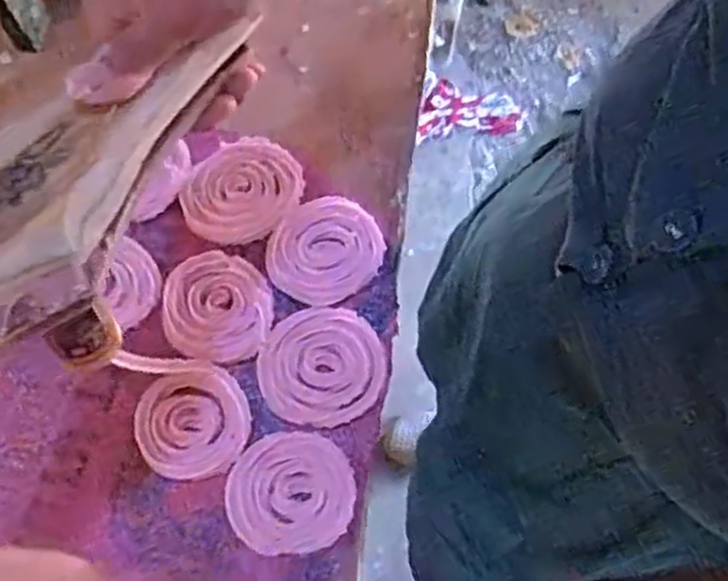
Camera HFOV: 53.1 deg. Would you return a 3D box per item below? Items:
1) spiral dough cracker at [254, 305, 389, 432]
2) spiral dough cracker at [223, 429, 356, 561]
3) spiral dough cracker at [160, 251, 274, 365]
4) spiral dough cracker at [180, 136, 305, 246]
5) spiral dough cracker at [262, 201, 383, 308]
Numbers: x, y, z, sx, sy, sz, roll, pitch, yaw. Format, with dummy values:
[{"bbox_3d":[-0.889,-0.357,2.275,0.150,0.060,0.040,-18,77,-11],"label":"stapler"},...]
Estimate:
[{"bbox_3d":[-0.027,0.047,0.458,0.078,0.004,0.073,-19,72,-8],"label":"spiral dough cracker"},{"bbox_3d":[-0.043,0.119,0.432,0.074,0.005,0.069,-20,72,-8],"label":"spiral dough cracker"},{"bbox_3d":[-0.094,0.011,0.468,0.068,0.005,0.072,-17,72,-7],"label":"spiral dough cracker"},{"bbox_3d":[-0.083,-0.069,0.496,0.066,0.006,0.082,42,75,12],"label":"spiral dough cracker"},{"bbox_3d":[-0.027,-0.027,0.482,0.067,0.007,0.075,40,75,12],"label":"spiral dough cracker"}]

